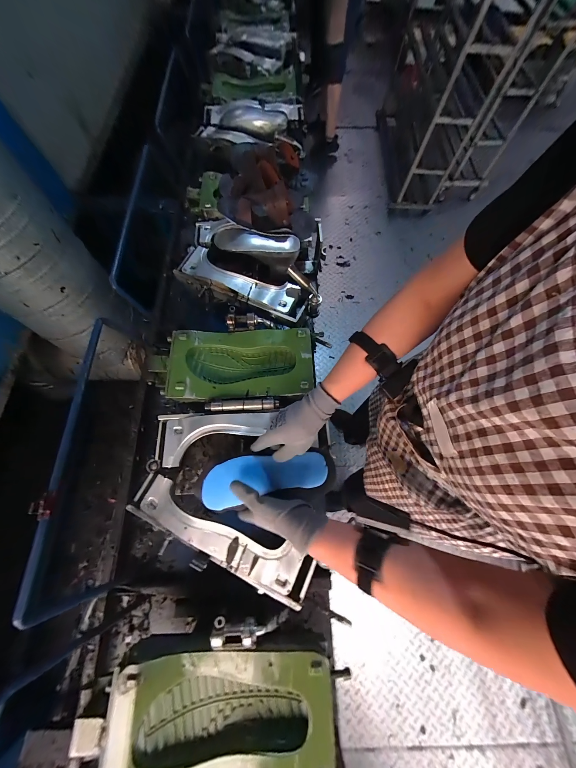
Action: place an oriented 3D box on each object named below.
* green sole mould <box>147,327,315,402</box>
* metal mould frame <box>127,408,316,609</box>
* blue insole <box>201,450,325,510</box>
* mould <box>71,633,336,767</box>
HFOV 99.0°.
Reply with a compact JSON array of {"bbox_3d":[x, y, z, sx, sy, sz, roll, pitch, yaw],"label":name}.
[{"bbox_3d":[-0.115,-0.049,0.589,0.354,0.062,0.175,-4,72,0],"label":"green sole mould"},{"bbox_3d":[-0.134,0.222,0.484,0.326,0.041,0.341,-3,72,1],"label":"metal mould frame"},{"bbox_3d":[-0.044,0.178,0.472,0.235,0.012,0.082,-8,72,-3],"label":"blue insole"},{"bbox_3d":[-0.114,0.514,0.382,0.356,0.058,0.168,0,72,2],"label":"mould"}]

